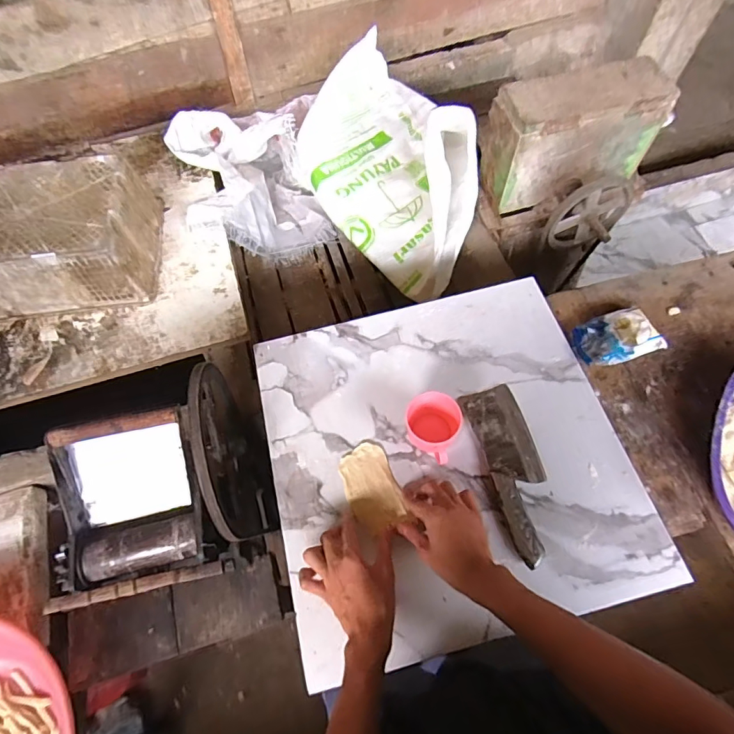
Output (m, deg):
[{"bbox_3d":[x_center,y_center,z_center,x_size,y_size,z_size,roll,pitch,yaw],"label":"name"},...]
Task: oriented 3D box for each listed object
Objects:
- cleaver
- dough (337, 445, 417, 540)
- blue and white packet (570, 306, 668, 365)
[{"bbox_3d":[0.209,0.137,0.640,0.082,0.025,0.242,-14,64,-3],"label":"cleaver"},{"bbox_3d":[0.006,0.168,0.643,0.070,0.007,0.119,-21,61,-6],"label":"dough"},{"bbox_3d":[0.396,-0.046,0.732,0.128,0.035,0.088,-19,63,-8],"label":"blue and white packet"}]

